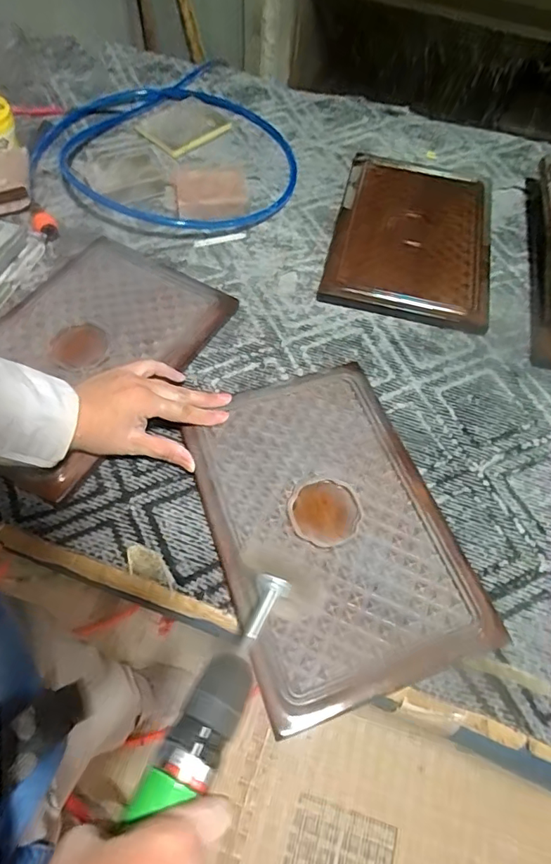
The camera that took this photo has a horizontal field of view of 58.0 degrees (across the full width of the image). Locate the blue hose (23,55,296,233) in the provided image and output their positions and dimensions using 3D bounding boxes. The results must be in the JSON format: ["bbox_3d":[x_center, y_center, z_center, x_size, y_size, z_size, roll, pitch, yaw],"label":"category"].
[{"bbox_3d":[-0.176,-0.434,0.744,0.391,0.041,0.425,-24,64,-16],"label":"blue hose"}]

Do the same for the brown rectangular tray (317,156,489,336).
[{"bbox_3d":[0.188,-0.278,0.684,0.205,0.026,0.314,12,60,4],"label":"brown rectangular tray"}]

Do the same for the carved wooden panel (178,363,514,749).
[{"bbox_3d":[0.049,0.077,0.463,0.212,0.027,0.308,-15,62,-12],"label":"carved wooden panel"}]

